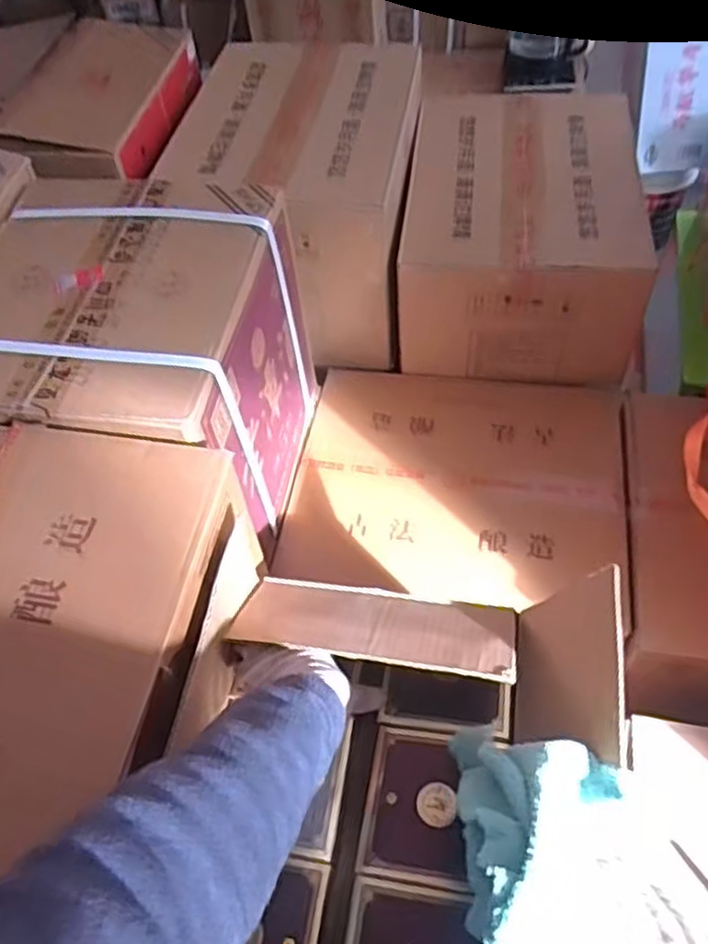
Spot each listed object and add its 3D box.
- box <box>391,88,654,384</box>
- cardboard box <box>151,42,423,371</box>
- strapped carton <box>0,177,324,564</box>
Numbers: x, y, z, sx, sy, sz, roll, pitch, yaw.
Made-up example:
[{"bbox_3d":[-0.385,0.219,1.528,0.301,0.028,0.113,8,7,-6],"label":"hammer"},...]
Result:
[{"bbox_3d":[0.243,-0.360,1.078,0.307,0.194,0.440,4,54,8],"label":"box"},{"bbox_3d":[-0.072,-0.416,1.089,0.309,0.255,0.447,4,54,8],"label":"cardboard box"},{"bbox_3d":[-0.236,-0.106,0.832,0.314,0.304,0.385,3,54,8],"label":"strapped carton"}]

